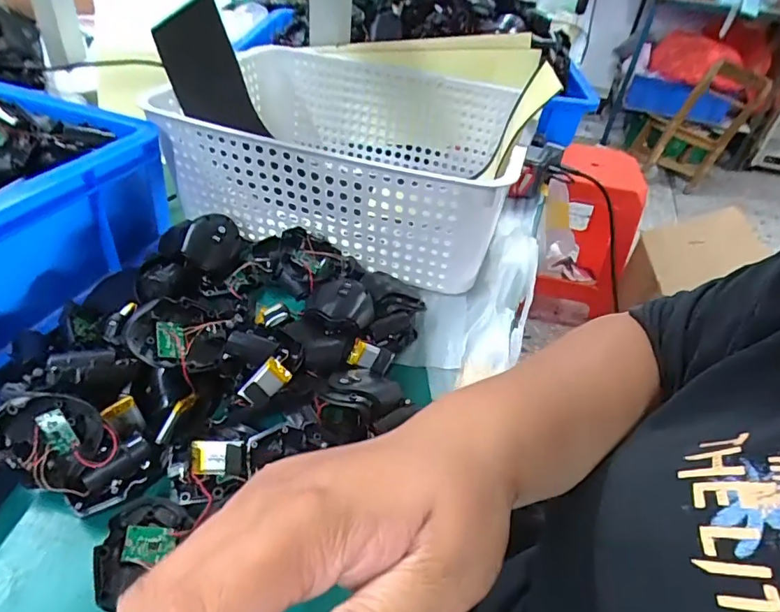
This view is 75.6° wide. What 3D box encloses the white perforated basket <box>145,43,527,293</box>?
[{"bbox_3d":[-0.038,-0.169,0.549,0.326,0.119,0.278,17,41,11],"label":"white perforated basket"}]

